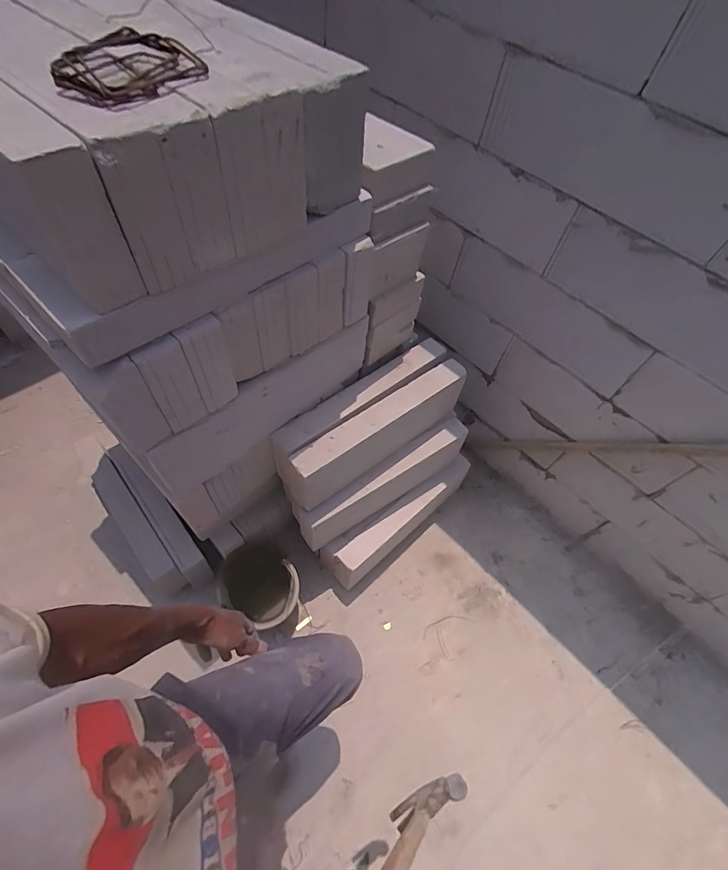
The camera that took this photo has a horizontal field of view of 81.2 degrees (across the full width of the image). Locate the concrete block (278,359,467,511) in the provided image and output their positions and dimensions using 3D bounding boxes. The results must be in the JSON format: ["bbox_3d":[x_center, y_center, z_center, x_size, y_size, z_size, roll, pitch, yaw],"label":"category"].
[{"bbox_3d":[0.049,-0.012,1.229,0.608,0.228,0.095,-33,67,-24],"label":"concrete block"}]

